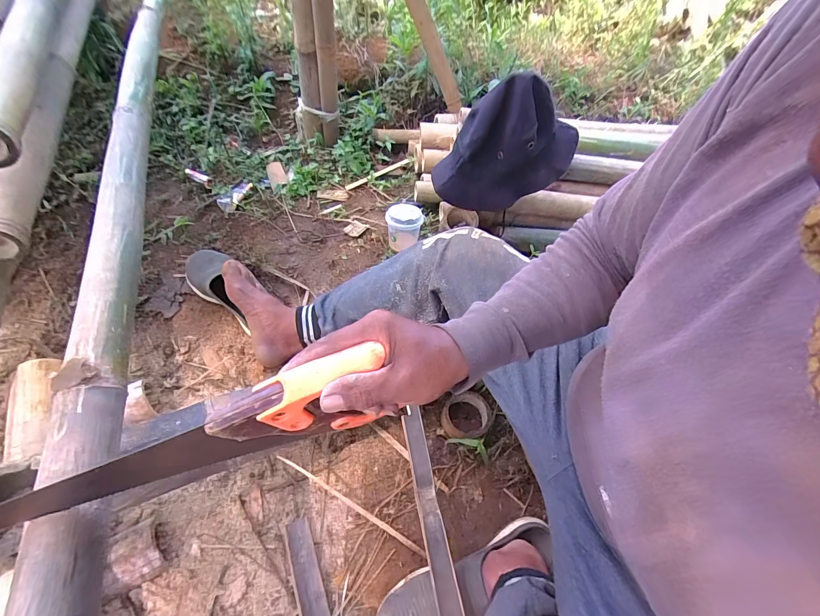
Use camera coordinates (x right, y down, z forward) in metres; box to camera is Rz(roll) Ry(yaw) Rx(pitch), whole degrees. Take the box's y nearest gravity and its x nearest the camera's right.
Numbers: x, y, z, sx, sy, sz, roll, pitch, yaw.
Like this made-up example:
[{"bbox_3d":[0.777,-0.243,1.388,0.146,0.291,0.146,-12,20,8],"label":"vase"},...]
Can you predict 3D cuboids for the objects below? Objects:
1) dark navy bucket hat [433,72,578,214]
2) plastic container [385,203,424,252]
[{"bbox_3d":[0.193,-0.309,0.690,0.272,0.208,0.109,-19,55,-18],"label":"dark navy bucket hat"},{"bbox_3d":[-0.013,-0.190,0.873,0.086,0.102,0.074,-28,58,-23],"label":"plastic container"}]

